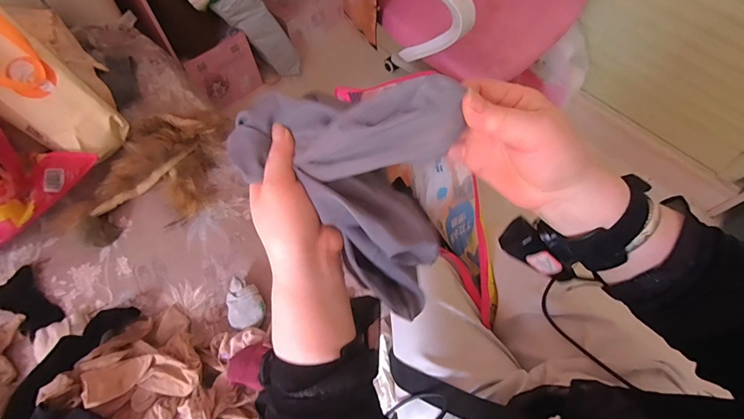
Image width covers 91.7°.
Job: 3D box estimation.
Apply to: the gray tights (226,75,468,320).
[{"bbox_3d":[-0.028,-0.016,0.278,0.173,0.152,0.104,19,65,10],"label":"gray tights"}]

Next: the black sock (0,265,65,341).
[{"bbox_3d":[-0.577,0.162,0.603,0.142,0.028,0.067,37,69,17],"label":"black sock"}]

